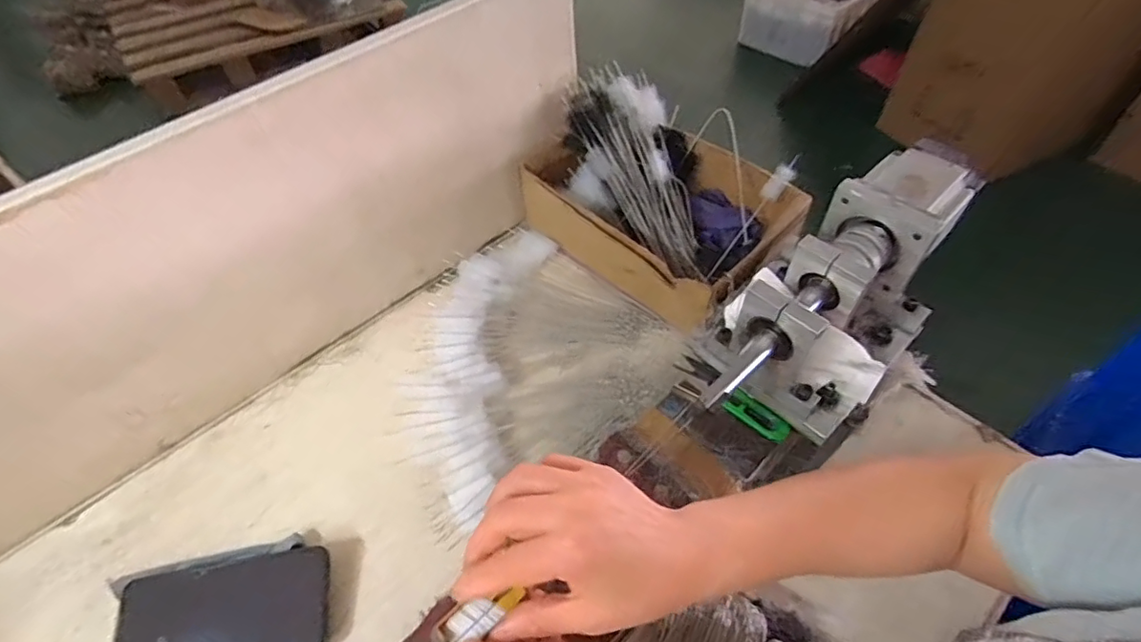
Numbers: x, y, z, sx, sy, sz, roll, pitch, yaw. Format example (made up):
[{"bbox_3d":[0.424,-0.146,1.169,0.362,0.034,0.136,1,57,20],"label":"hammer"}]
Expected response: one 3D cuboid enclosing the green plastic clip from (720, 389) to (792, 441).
[{"bbox_3d":[0.163,0.083,0.498,0.059,0.004,0.024,41,93,34],"label":"green plastic clip"}]

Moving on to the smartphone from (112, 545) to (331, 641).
[{"bbox_3d":[-0.274,0.231,0.447,0.157,0.009,0.075,-8,69,-6],"label":"smartphone"}]

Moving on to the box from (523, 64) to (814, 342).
[{"bbox_3d":[0.103,-0.136,0.645,0.192,0.146,0.285,-38,60,-25],"label":"box"}]

